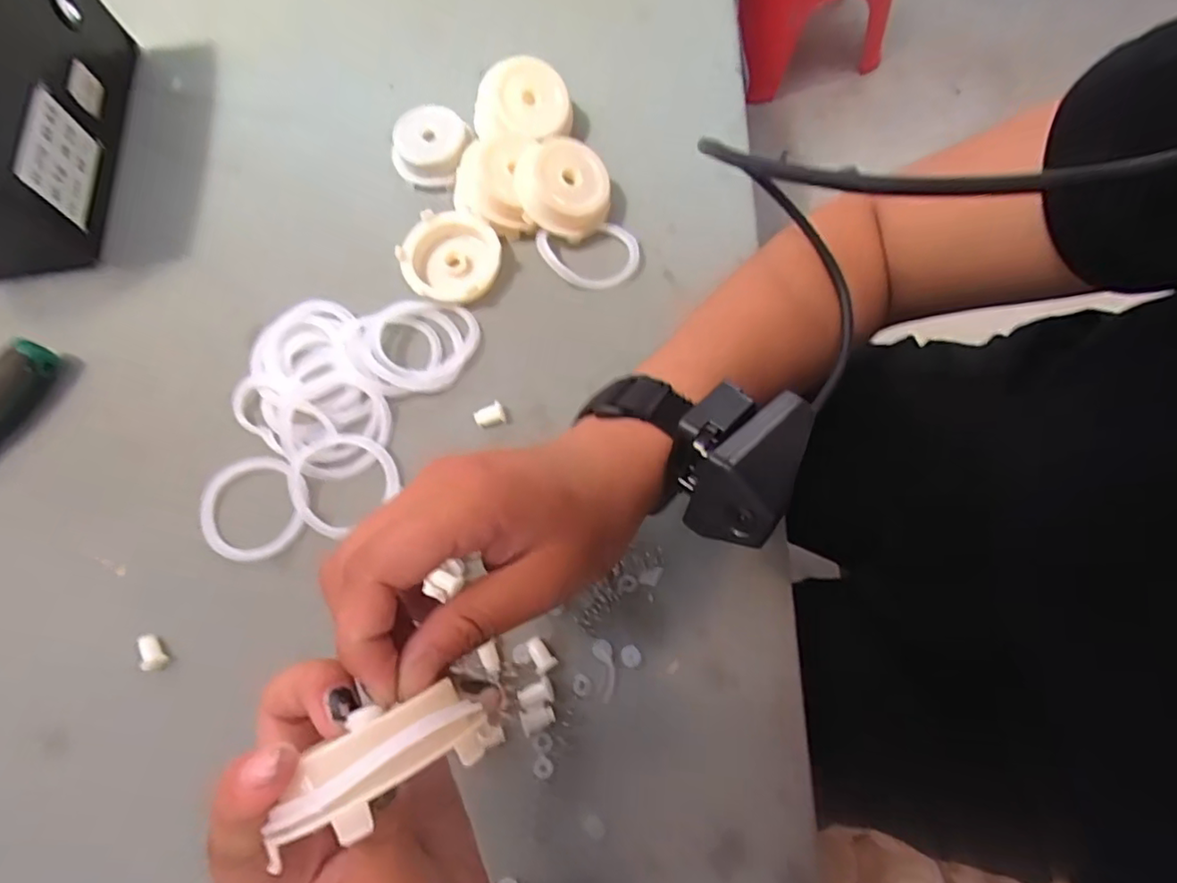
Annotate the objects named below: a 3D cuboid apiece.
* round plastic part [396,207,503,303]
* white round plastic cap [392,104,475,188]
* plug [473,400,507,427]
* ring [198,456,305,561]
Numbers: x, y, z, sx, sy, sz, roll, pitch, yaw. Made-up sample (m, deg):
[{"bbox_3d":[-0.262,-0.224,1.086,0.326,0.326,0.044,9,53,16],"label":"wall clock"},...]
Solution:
[{"bbox_3d":[-0.084,-0.111,0.380,0.061,0.018,0.058,-1,71,2],"label":"round plastic part"},{"bbox_3d":[-0.100,-0.189,0.403,0.044,0.033,0.045,-1,71,2],"label":"white round plastic cap"},{"bbox_3d":[-0.055,-0.014,0.349,0.016,0.010,0.012,-29,73,-7],"label":"plug"},{"bbox_3d":[-0.186,0.036,0.338,0.055,0.005,0.058,-1,71,2],"label":"ring"}]

